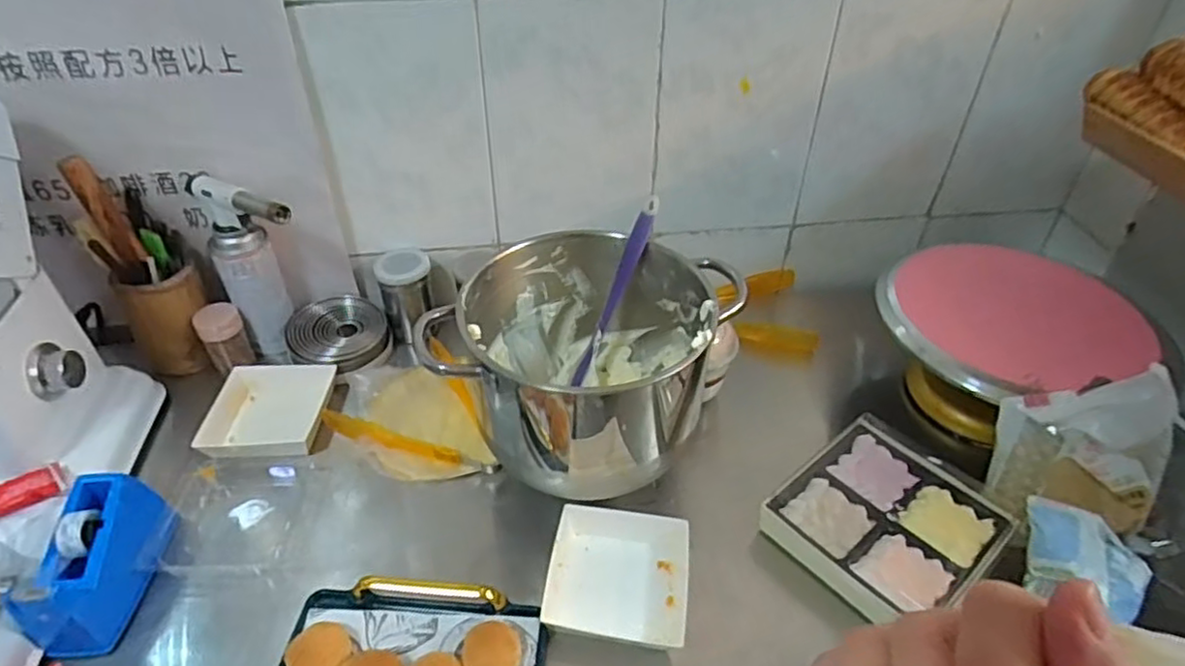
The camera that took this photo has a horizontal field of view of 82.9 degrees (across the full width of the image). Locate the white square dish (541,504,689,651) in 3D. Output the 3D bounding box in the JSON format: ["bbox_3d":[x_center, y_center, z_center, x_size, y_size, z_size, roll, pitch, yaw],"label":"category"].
[{"bbox_3d":[0.025,0.227,0.631,0.125,0.037,0.130,6,40,6],"label":"white square dish"}]

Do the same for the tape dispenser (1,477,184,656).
[{"bbox_3d":[-0.440,0.199,0.601,0.065,0.081,0.140,0,40,-2],"label":"tape dispenser"}]

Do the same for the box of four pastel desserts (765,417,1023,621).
[{"bbox_3d":[0.288,0.185,0.660,0.182,0.039,0.178,-30,49,-32],"label":"box of four pastel desserts"}]

